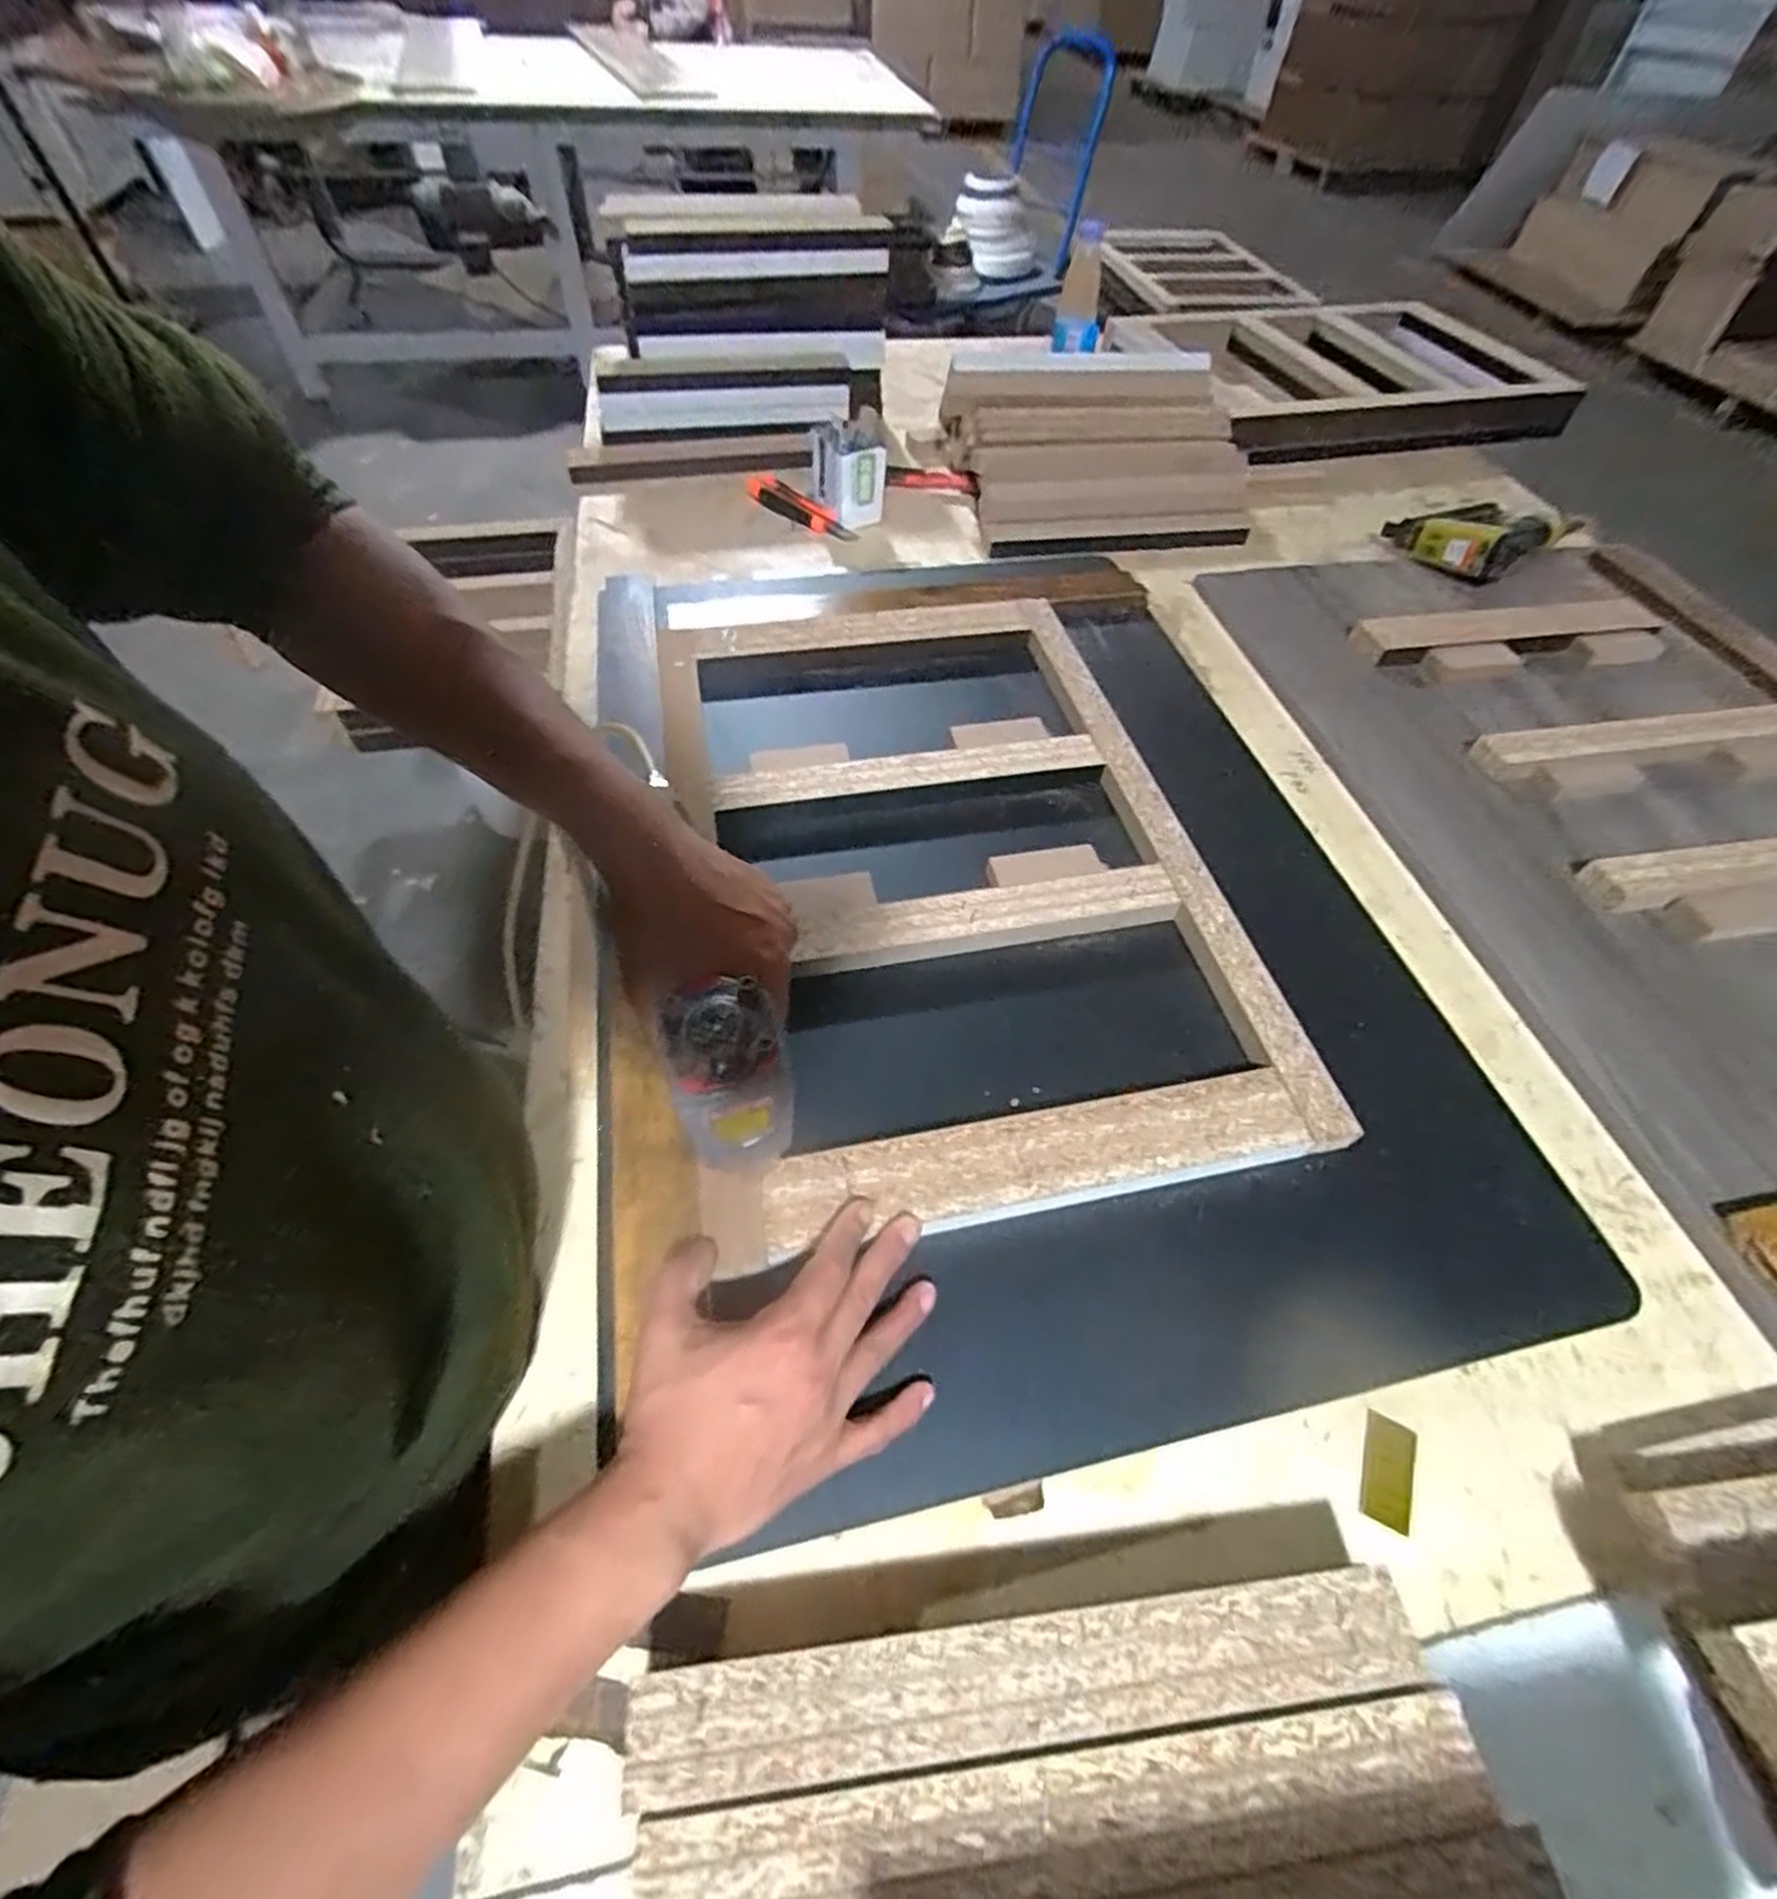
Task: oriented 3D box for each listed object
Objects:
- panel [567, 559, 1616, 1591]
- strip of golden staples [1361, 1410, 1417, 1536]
[{"bbox_3d":[0.084,-0.066,0.597,0.565,0.049,0.757,-8,55,-9],"label":"panel"},{"bbox_3d":[0.245,0.256,0.384,0.024,0.004,0.046,21,56,12],"label":"strip of golden staples"}]

